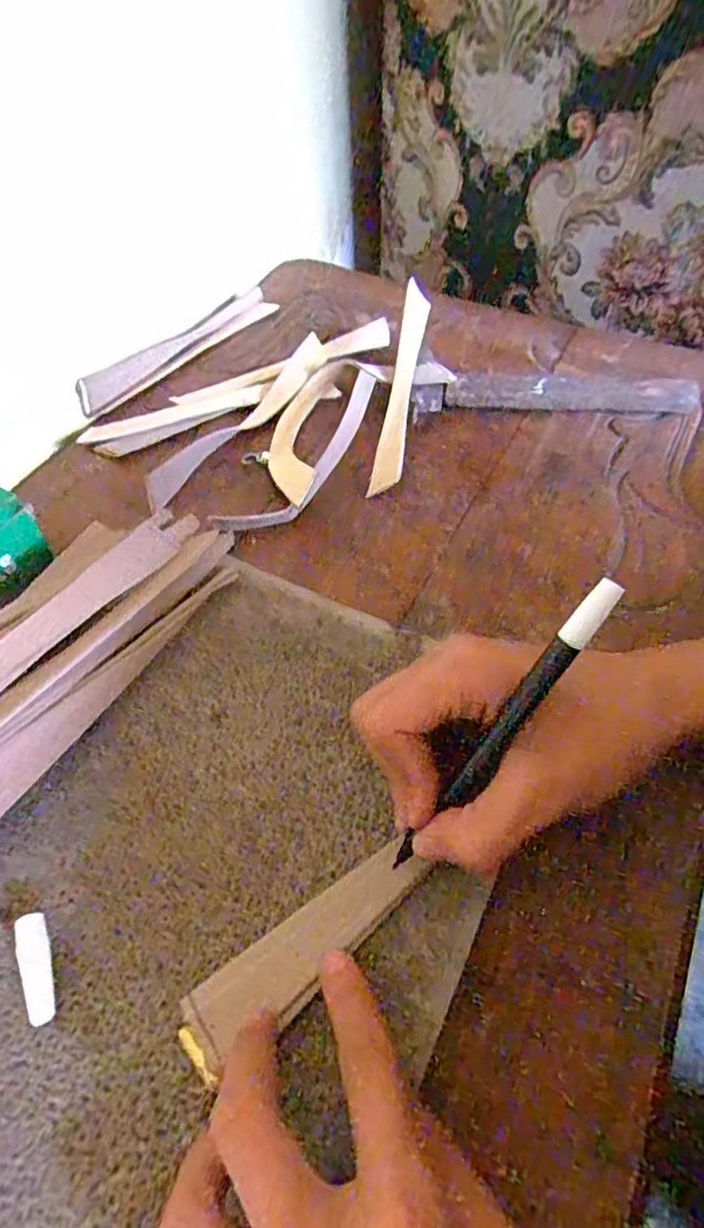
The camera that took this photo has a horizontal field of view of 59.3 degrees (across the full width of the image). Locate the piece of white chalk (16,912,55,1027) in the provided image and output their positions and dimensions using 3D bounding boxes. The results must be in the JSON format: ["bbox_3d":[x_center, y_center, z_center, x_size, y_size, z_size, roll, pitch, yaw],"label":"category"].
[{"bbox_3d":[-0.118,0.133,0.232,0.009,0.010,0.038,-17,56,-11],"label":"piece of white chalk"}]

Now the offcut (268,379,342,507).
[{"bbox_3d":[-0.036,-0.126,0.428,0.037,0.017,0.139,6,55,5],"label":"offcut"}]

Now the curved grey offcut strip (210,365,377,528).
[{"bbox_3d":[-0.023,-0.103,0.409,0.042,0.025,0.159,32,61,21],"label":"curved grey offcut strip"}]

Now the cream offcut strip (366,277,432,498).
[{"bbox_3d":[0.036,-0.163,0.435,0.020,0.022,0.178,9,77,7],"label":"cream offcut strip"}]

